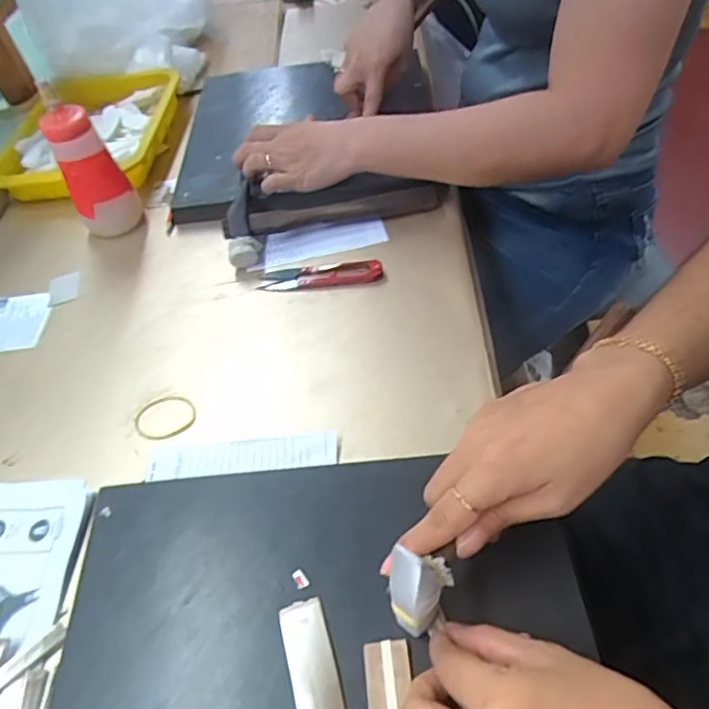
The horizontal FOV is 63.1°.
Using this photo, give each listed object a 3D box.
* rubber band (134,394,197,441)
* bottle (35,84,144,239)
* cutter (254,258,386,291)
[{"bbox_3d":[-0.154,0.051,0.470,0.051,0.004,0.041,-15,54,-2],"label":"rubber band"},{"bbox_3d":[-0.268,-0.186,0.587,0.055,0.154,0.046,-8,50,2],"label":"bottle"},{"bbox_3d":[-0.031,-0.078,0.554,0.113,0.011,0.030,-6,50,3],"label":"cutter"}]

